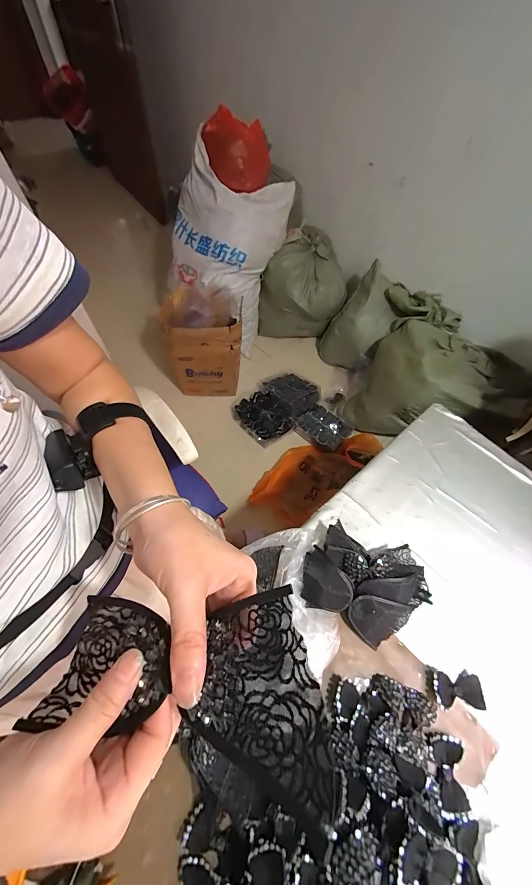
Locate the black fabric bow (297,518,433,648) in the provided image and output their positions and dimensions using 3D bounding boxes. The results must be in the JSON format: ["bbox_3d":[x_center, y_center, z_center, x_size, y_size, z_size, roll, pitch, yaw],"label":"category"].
[{"bbox_3d":[0.183,0.263,0.596,0.213,0.042,0.169,27,62,11],"label":"black fabric bow"}]

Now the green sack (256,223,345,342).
[{"bbox_3d":[0.223,-0.860,1.791,0.441,0.461,0.365,20,61,7],"label":"green sack"}]

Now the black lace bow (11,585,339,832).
[{"bbox_3d":[-0.057,0.143,0.202,0.204,0.019,0.093,-5,57,24],"label":"black lace bow"}]

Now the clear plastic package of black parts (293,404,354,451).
[{"bbox_3d":[0.282,-0.075,1.552,0.239,0.028,0.204,39,65,17],"label":"clear plastic package of black parts"}]

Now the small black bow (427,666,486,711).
[{"bbox_3d":[0.320,0.416,0.530,0.090,0.022,0.051,6,60,0],"label":"small black bow"}]

